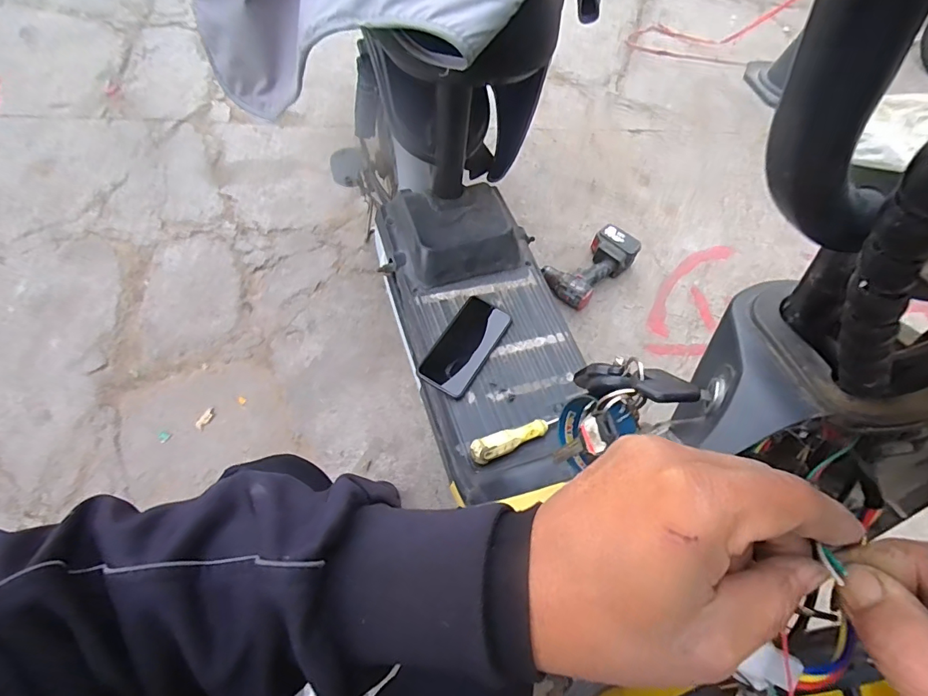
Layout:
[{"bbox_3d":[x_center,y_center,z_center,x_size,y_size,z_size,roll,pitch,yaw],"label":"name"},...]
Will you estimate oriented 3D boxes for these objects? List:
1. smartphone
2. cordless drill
[{"bbox_3d":[0.003,-0.005,0.686,0.077,0.017,0.163,28,64,11],"label":"smartphone"},{"bbox_3d":[0.328,-0.209,1.167,0.252,0.074,0.124,-37,70,-20],"label":"cordless drill"}]

